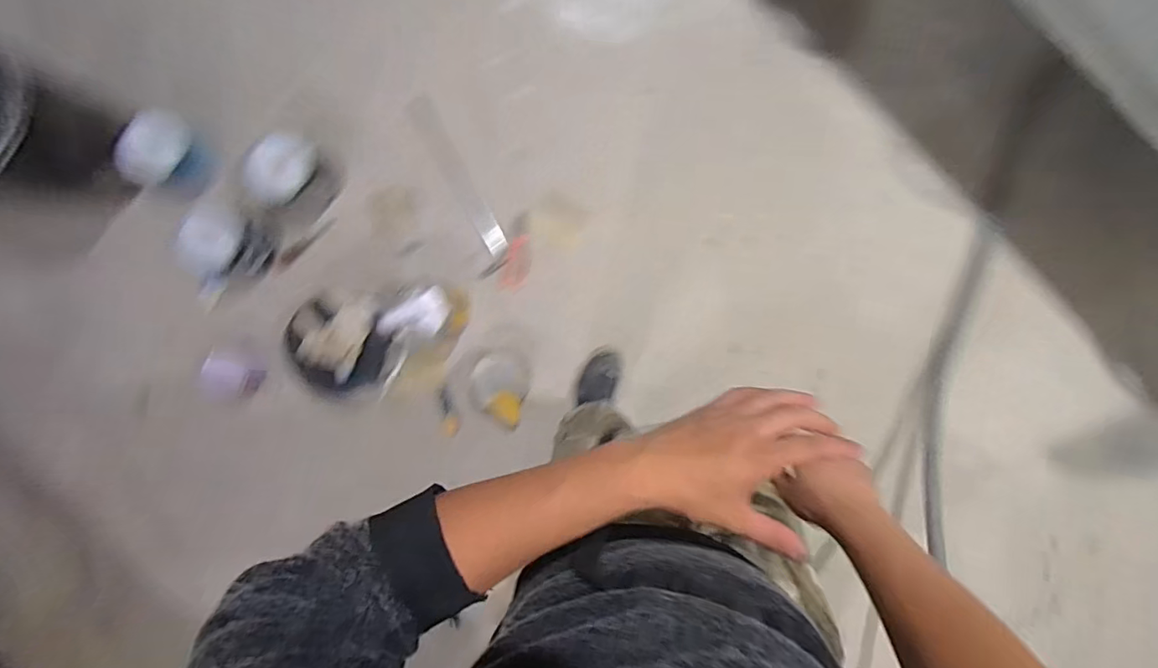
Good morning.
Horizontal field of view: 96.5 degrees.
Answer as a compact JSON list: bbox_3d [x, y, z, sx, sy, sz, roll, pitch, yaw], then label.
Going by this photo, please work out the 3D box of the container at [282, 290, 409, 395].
[{"bbox_3d":[-0.584,0.027,1.316,0.237,0.171,0.243,0,95,4],"label":"container"}]

